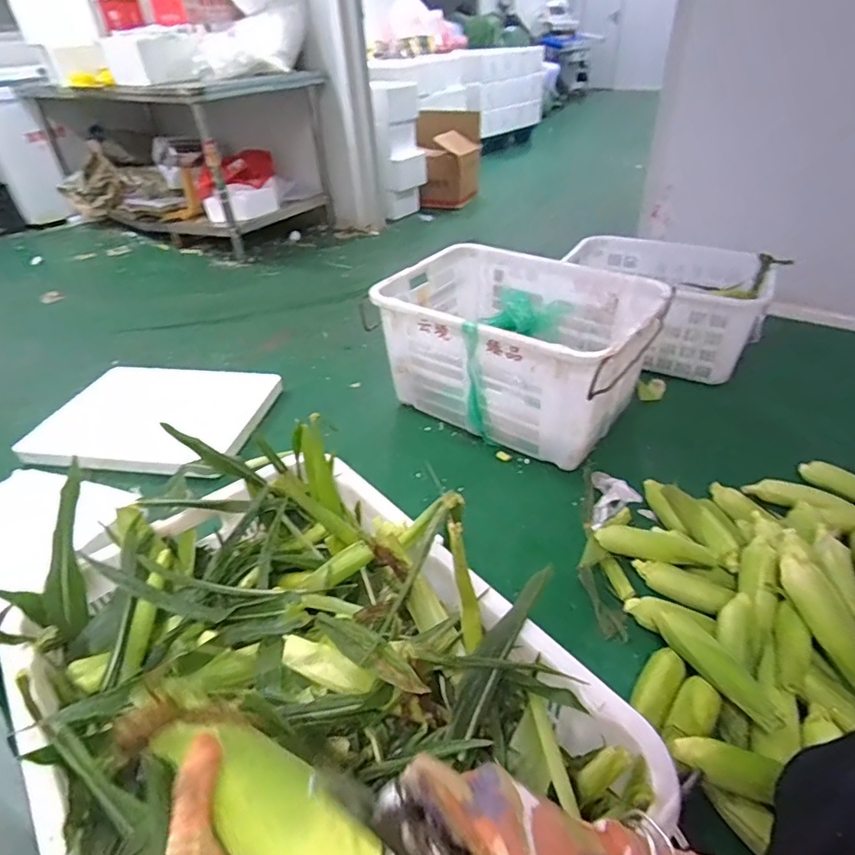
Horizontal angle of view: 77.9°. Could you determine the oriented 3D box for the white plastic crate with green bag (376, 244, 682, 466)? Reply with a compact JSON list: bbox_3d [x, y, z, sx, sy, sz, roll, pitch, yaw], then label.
[{"bbox_3d":[0.225,-0.227,1.452,0.668,0.342,0.481,20,43,28],"label":"white plastic crate with green bag"}]

